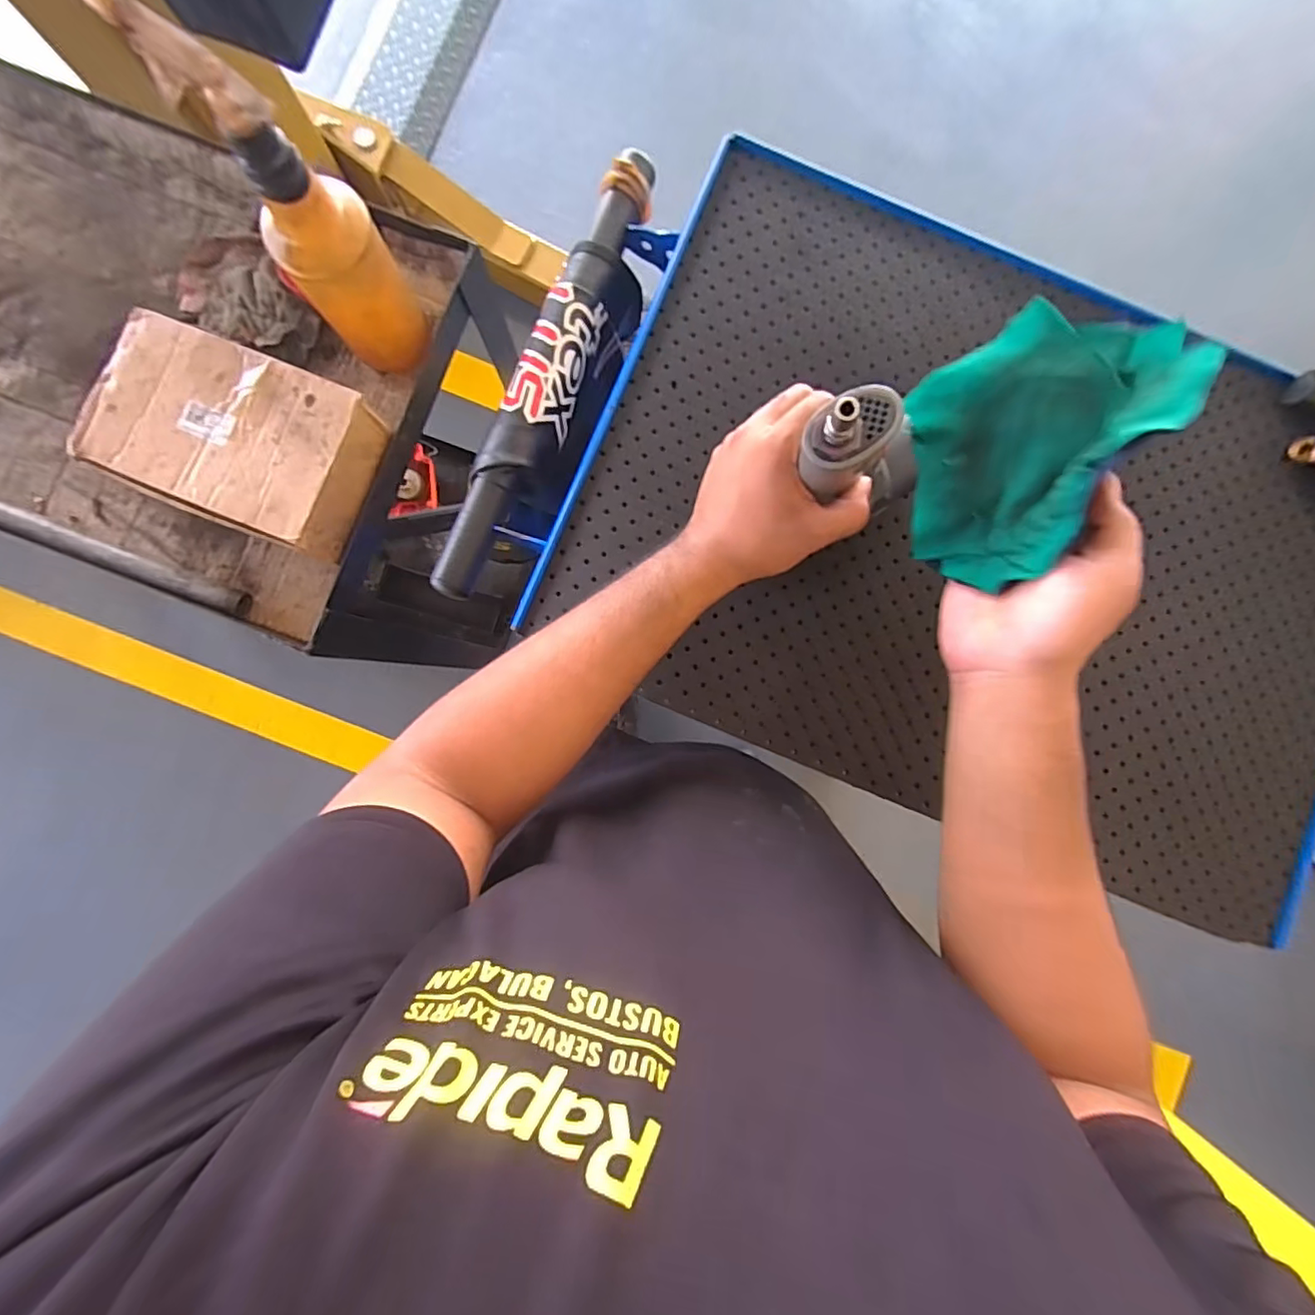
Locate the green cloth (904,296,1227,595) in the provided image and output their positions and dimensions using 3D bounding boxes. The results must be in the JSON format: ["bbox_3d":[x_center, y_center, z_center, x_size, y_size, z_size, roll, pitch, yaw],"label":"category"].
[{"bbox_3d":[0.196,-0.127,0.317,0.096,0.104,0.138,35,87,0],"label":"green cloth"}]

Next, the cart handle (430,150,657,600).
[{"bbox_3d":[-0.097,-0.255,0.540,0.086,0.067,0.435,22,87,-1],"label":"cart handle"}]

